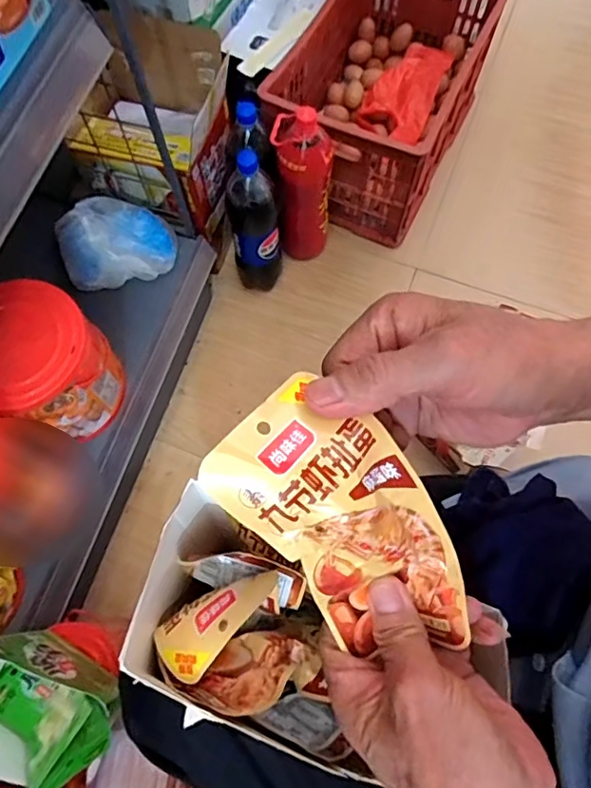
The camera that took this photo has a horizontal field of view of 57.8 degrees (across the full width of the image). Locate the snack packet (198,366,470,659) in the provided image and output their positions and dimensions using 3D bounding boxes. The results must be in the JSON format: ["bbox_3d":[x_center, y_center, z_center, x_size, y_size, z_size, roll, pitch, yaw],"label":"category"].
[{"bbox_3d":[0.025,0.059,0.239,0.134,0.041,0.071,47,72,-24],"label":"snack packet"}]

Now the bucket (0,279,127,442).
[{"bbox_3d":[-0.323,-0.031,0.697,0.154,0.168,0.158,0,70,0],"label":"bucket"}]

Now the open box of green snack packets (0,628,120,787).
[{"bbox_3d":[-0.262,0.314,0.527,0.154,0.161,0.094,30,73,10],"label":"open box of green snack packets"}]

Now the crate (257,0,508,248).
[{"bbox_3d":[0.165,-0.579,1.041,0.296,0.278,0.450,25,71,11],"label":"crate"}]

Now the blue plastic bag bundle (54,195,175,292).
[{"bbox_3d":[-0.271,-0.229,0.815,0.168,0.070,0.130,-3,70,-1],"label":"blue plastic bag bundle"}]

